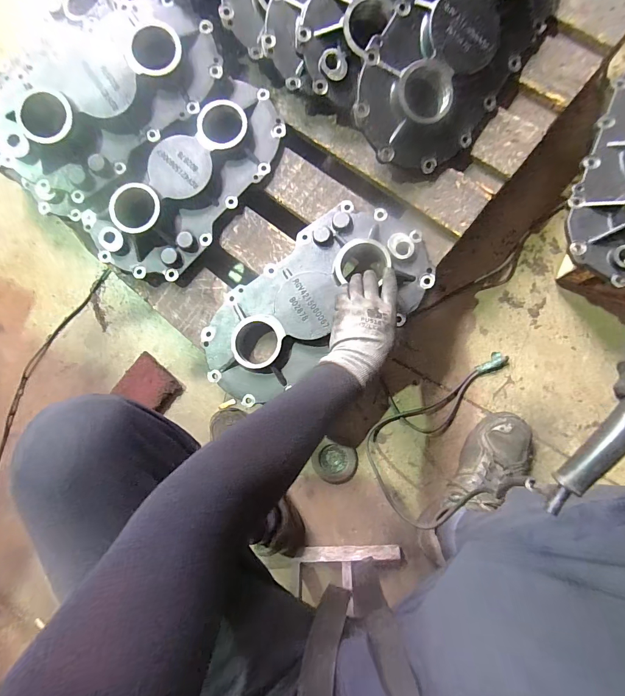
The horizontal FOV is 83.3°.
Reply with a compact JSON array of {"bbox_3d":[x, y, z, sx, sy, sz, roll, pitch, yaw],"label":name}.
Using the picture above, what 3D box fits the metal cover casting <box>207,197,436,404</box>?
[{"bbox_3d":[-0.004,-0.073,0.583,0.405,0.048,0.214,-38,82,5],"label":"metal cover casting"}]

